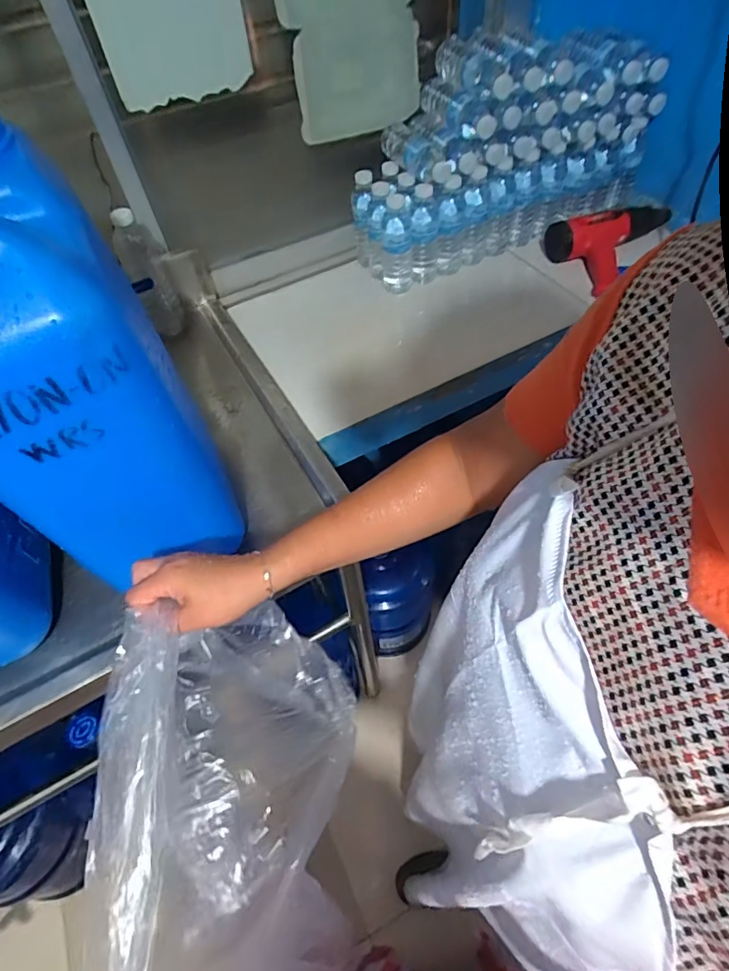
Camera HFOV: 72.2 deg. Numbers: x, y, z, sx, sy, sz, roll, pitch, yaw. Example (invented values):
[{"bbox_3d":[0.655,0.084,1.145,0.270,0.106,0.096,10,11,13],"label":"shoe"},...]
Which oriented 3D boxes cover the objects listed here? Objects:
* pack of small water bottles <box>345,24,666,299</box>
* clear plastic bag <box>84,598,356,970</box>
[{"bbox_3d":[0.256,-0.636,0.957,0.562,0.312,0.183,-25,55,-13],"label":"pack of small water bottles"},{"bbox_3d":[-0.104,0.268,0.426,0.066,0.252,0.322,-25,52,25],"label":"clear plastic bag"}]

